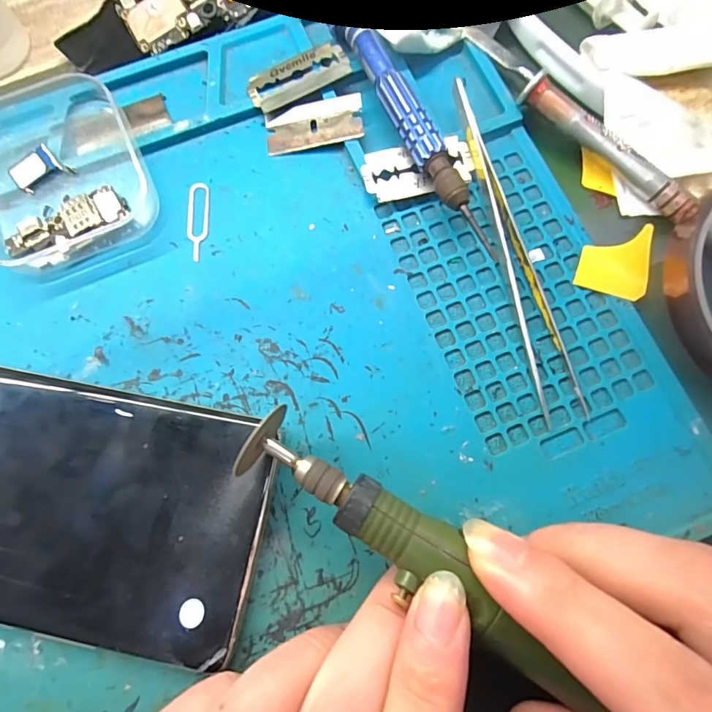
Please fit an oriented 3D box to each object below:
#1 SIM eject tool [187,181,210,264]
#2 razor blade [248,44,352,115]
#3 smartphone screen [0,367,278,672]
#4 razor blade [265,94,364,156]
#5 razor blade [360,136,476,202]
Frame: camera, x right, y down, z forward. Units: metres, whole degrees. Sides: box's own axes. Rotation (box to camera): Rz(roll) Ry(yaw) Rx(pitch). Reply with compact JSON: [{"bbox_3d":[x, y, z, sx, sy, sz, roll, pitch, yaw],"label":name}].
[{"bbox_3d":[-0.061,-0.052,0.166,0.008,0.004,0.033,1,78,-8],"label":"SIM eject tool"},{"bbox_3d":[-0.024,-0.114,0.175,0.041,0.004,0.020,-24,71,-2],"label":"razor blade"},{"bbox_3d":[-0.109,0.044,0.139,0.160,0.010,0.073,11,77,3],"label":"smartphone screen"},{"bbox_3d":[-0.017,-0.093,0.170,0.038,0.004,0.020,-8,76,-1],"label":"razor blade"},{"bbox_3d":[0.024,-0.072,0.166,0.042,0.004,0.021,-13,80,-3],"label":"razor blade"}]

